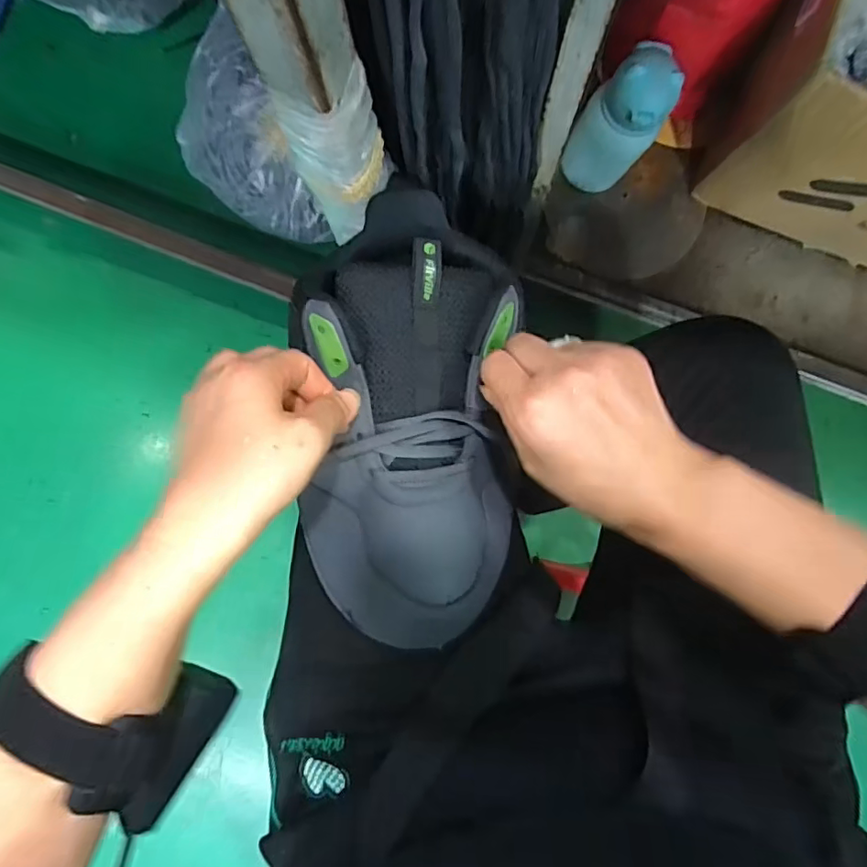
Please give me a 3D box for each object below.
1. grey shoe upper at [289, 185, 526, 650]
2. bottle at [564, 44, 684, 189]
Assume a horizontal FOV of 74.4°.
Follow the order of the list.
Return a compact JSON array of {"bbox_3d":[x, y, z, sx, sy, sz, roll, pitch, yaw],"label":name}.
[{"bbox_3d":[-0.013,-0.007,0.344,0.125,0.074,0.258,-1,93,2],"label":"grey shoe upper"},{"bbox_3d":[0.197,-0.328,0.605,0.081,0.148,0.079,0,88,2],"label":"bottle"}]

